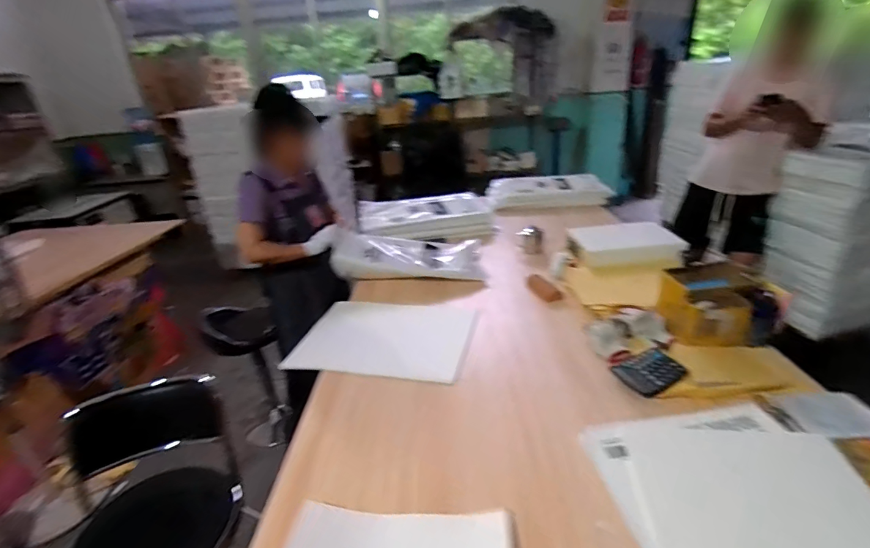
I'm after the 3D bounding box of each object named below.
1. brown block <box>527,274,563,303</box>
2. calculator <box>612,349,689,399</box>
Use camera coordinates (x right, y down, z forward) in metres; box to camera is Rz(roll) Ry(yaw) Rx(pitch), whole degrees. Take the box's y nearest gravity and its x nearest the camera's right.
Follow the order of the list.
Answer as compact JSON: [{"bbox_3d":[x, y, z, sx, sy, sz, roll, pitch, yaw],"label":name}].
[{"bbox_3d":[0.370,0.049,1.474,0.063,0.033,0.166,-11,28,-10],"label":"brown block"},{"bbox_3d":[0.522,0.235,1.038,0.151,0.019,0.115,-15,29,-17],"label":"calculator"}]

